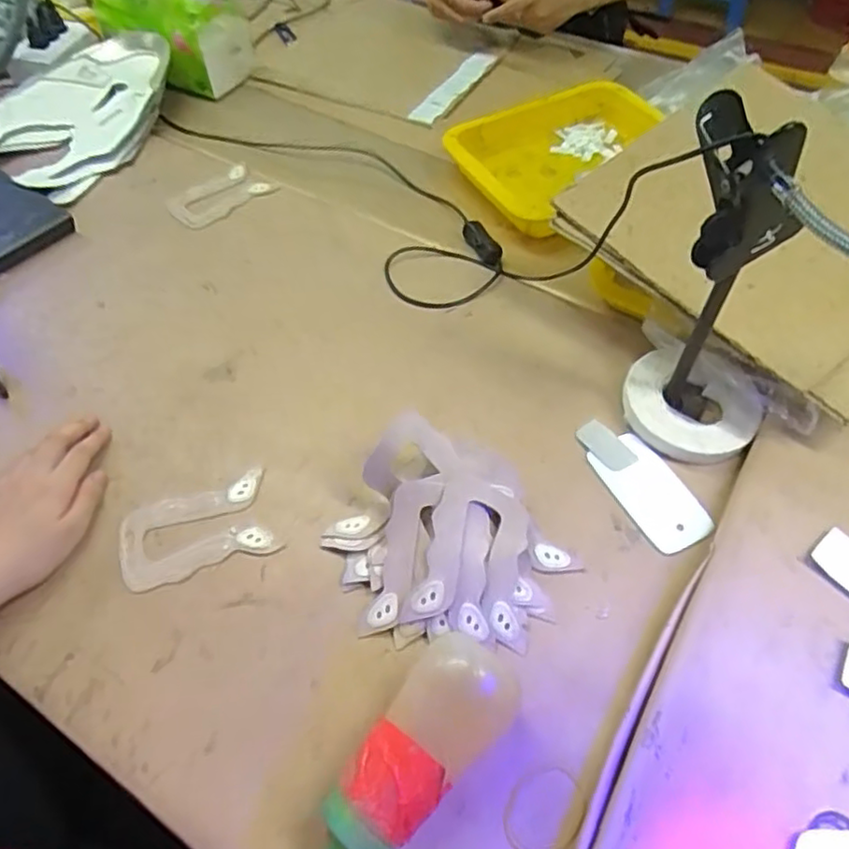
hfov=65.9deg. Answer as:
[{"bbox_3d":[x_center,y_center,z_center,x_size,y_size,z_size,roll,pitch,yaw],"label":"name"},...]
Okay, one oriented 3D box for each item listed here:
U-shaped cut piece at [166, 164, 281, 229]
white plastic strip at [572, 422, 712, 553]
[{"bbox_3d":[-0.233,-0.260,0.748,0.070,0.009,0.111,39,64,22],"label":"U-shaped cut piece"},{"bbox_3d":[0.173,0.044,0.524,0.051,0.004,0.124,-27,59,-9],"label":"white plastic strip"}]

